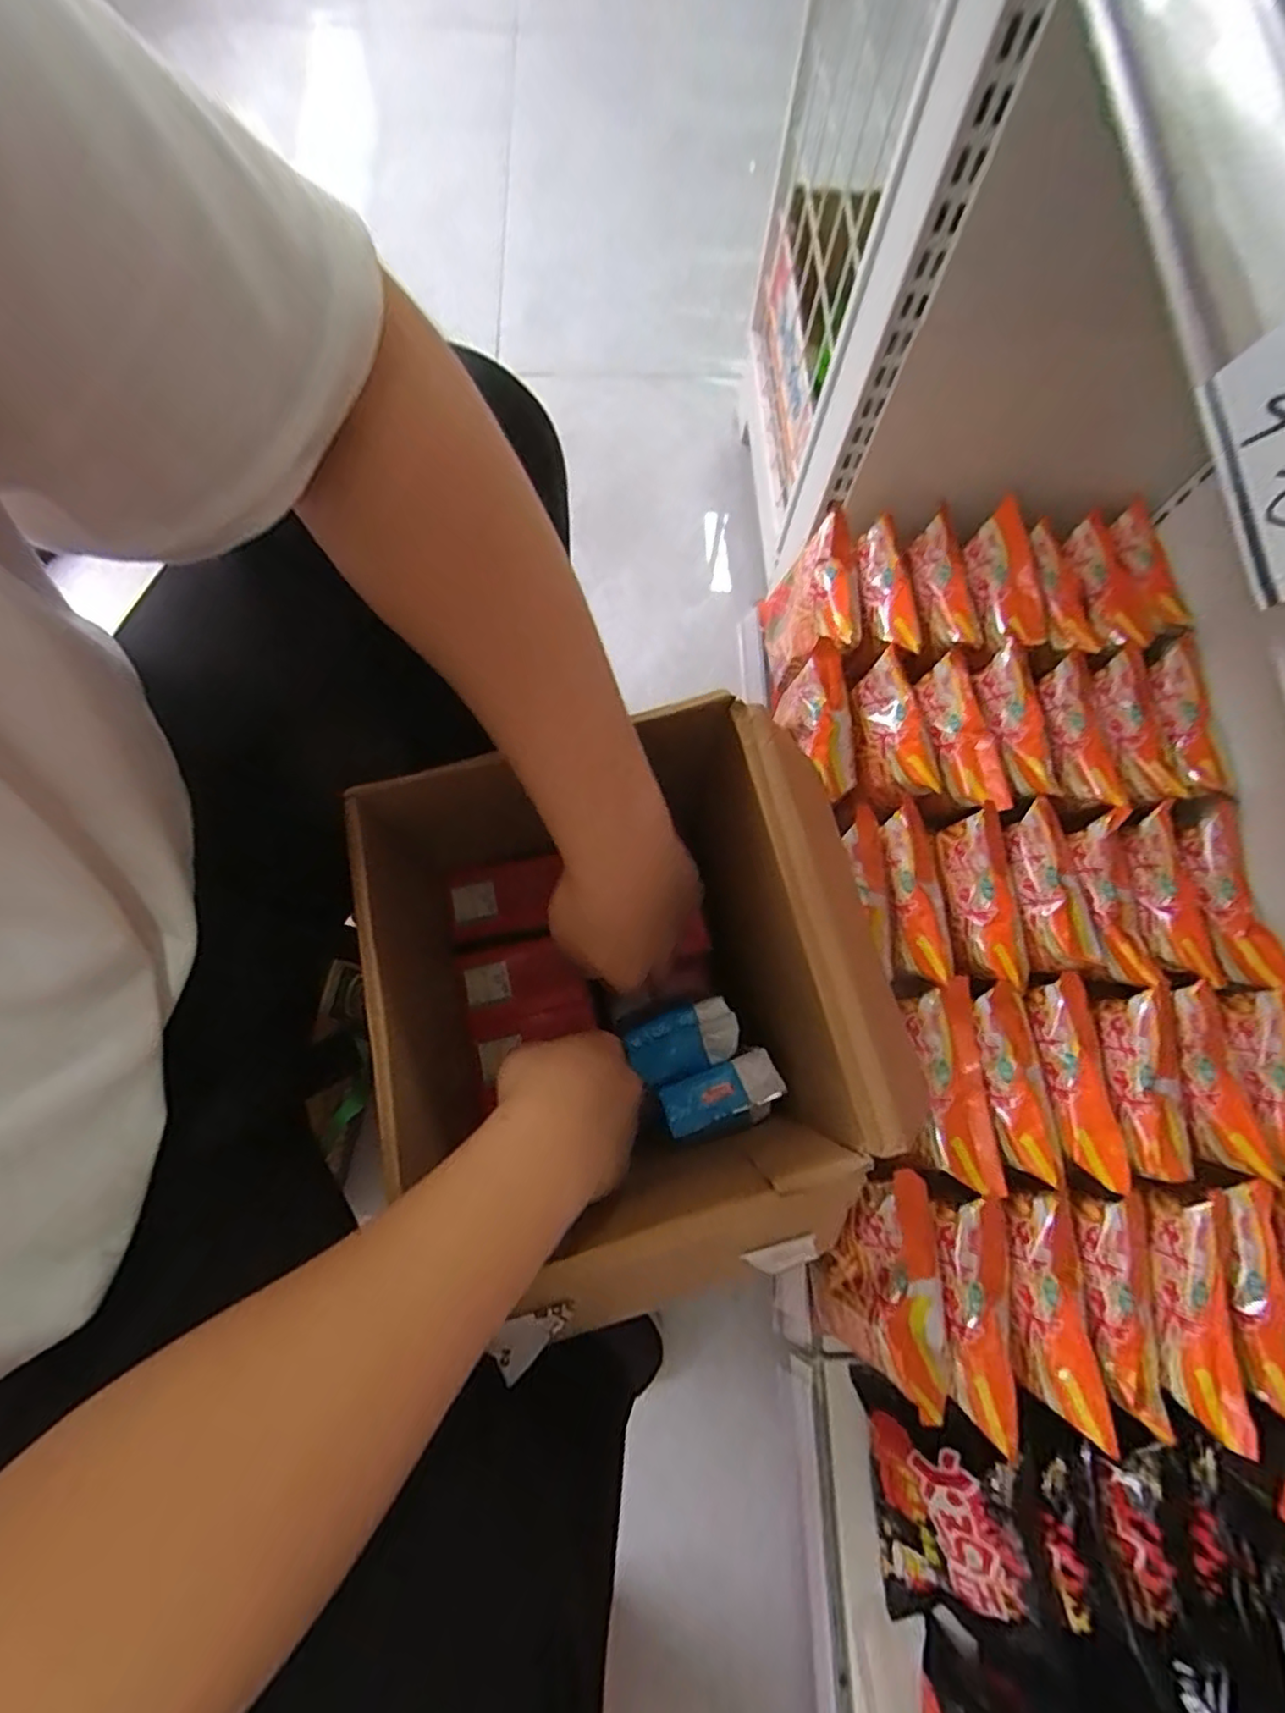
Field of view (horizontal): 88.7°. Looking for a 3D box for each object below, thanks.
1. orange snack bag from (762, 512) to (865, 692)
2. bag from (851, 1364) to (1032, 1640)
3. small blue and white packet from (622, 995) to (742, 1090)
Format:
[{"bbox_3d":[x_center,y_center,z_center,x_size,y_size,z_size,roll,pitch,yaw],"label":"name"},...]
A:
[{"bbox_3d":[0.156,-0.224,0.625,0.072,0.135,0.133,6,74,1],"label":"orange snack bag"},{"bbox_3d":[0.211,0.457,0.456,0.042,0.118,0.150,1,74,-39],"label":"bag"},{"bbox_3d":[0.032,0.139,0.496,0.079,0.017,0.048,-18,75,-6],"label":"small blue and white packet"}]

